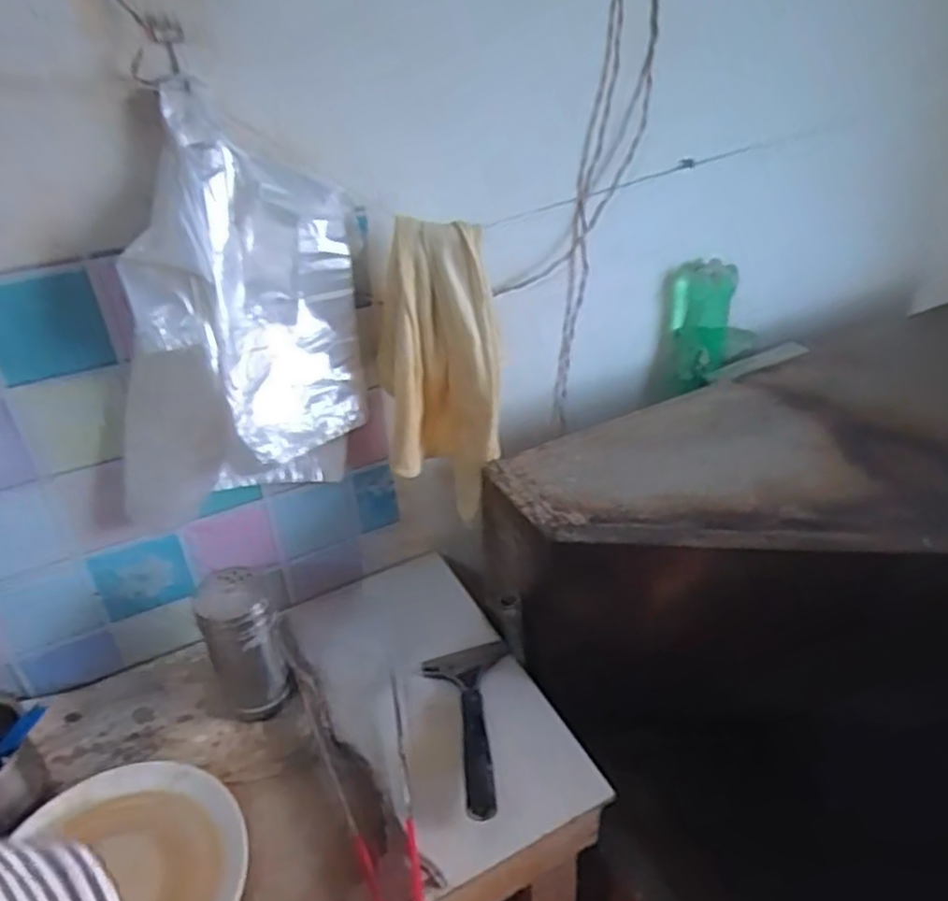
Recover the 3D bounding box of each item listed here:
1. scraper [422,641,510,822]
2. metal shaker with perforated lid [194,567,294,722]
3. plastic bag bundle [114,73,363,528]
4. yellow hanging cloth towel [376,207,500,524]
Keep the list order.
[{"bbox_3d":[-0.001,0.282,0.773,0.099,0.043,0.220,-6,37,-3],"label":"scraper"},{"bbox_3d":[-0.244,0.207,0.775,0.070,0.157,0.077,-22,41,-23],"label":"metal shaker with perforated lid"},{"bbox_3d":[-0.235,-0.112,0.705,0.222,0.363,0.170,3,37,9],"label":"plastic bag bundle"},{"bbox_3d":[-0.041,-0.076,0.773,0.134,0.312,0.073,5,38,11],"label":"yellow hanging cloth towel"}]

